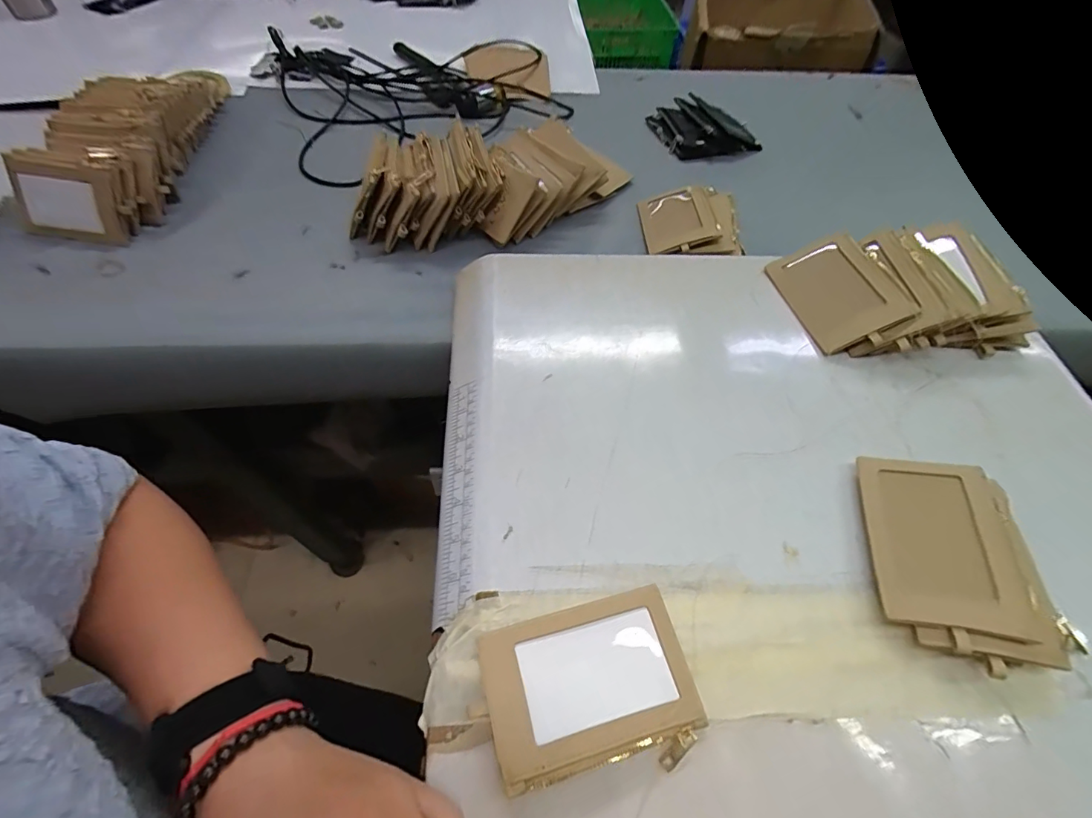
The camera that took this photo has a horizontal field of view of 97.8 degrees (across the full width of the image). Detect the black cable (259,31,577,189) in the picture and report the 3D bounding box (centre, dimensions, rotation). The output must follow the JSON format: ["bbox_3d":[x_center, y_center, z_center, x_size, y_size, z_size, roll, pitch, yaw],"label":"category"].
[{"bbox_3d":[-0.184,-0.474,0.717,0.399,0.069,0.354,-25,61,-17],"label":"black cable"}]

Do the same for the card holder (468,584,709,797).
[{"bbox_3d":[0.024,0.152,0.261,0.110,0.019,0.078,-13,58,-11],"label":"card holder"}]

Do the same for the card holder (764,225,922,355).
[{"bbox_3d":[0.254,-0.105,0.418,0.074,0.006,0.112,-27,57,16],"label":"card holder"}]

